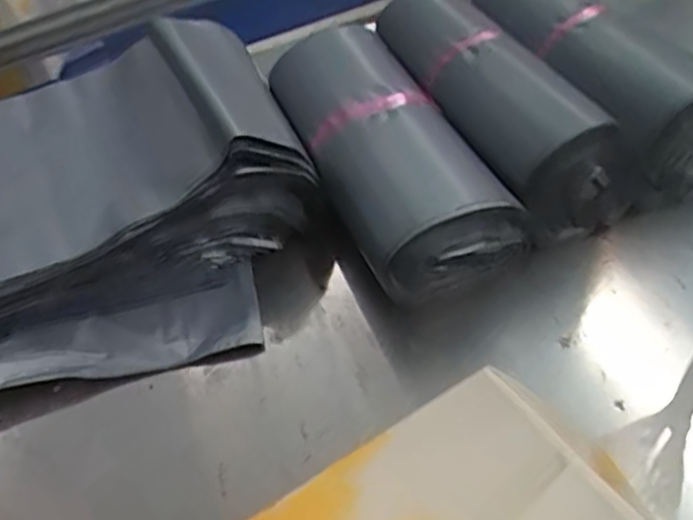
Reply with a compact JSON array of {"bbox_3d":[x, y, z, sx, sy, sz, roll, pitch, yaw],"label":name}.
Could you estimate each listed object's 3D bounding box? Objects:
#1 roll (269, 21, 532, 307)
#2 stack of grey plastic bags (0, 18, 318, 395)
[{"bbox_3d":[0.029,-0.081,0.520,0.116,0.064,0.278,-19,45,-12],"label":"roll"},{"bbox_3d":[-0.277,-0.031,0.497,0.477,0.078,0.300,-15,44,-8],"label":"stack of grey plastic bags"}]

